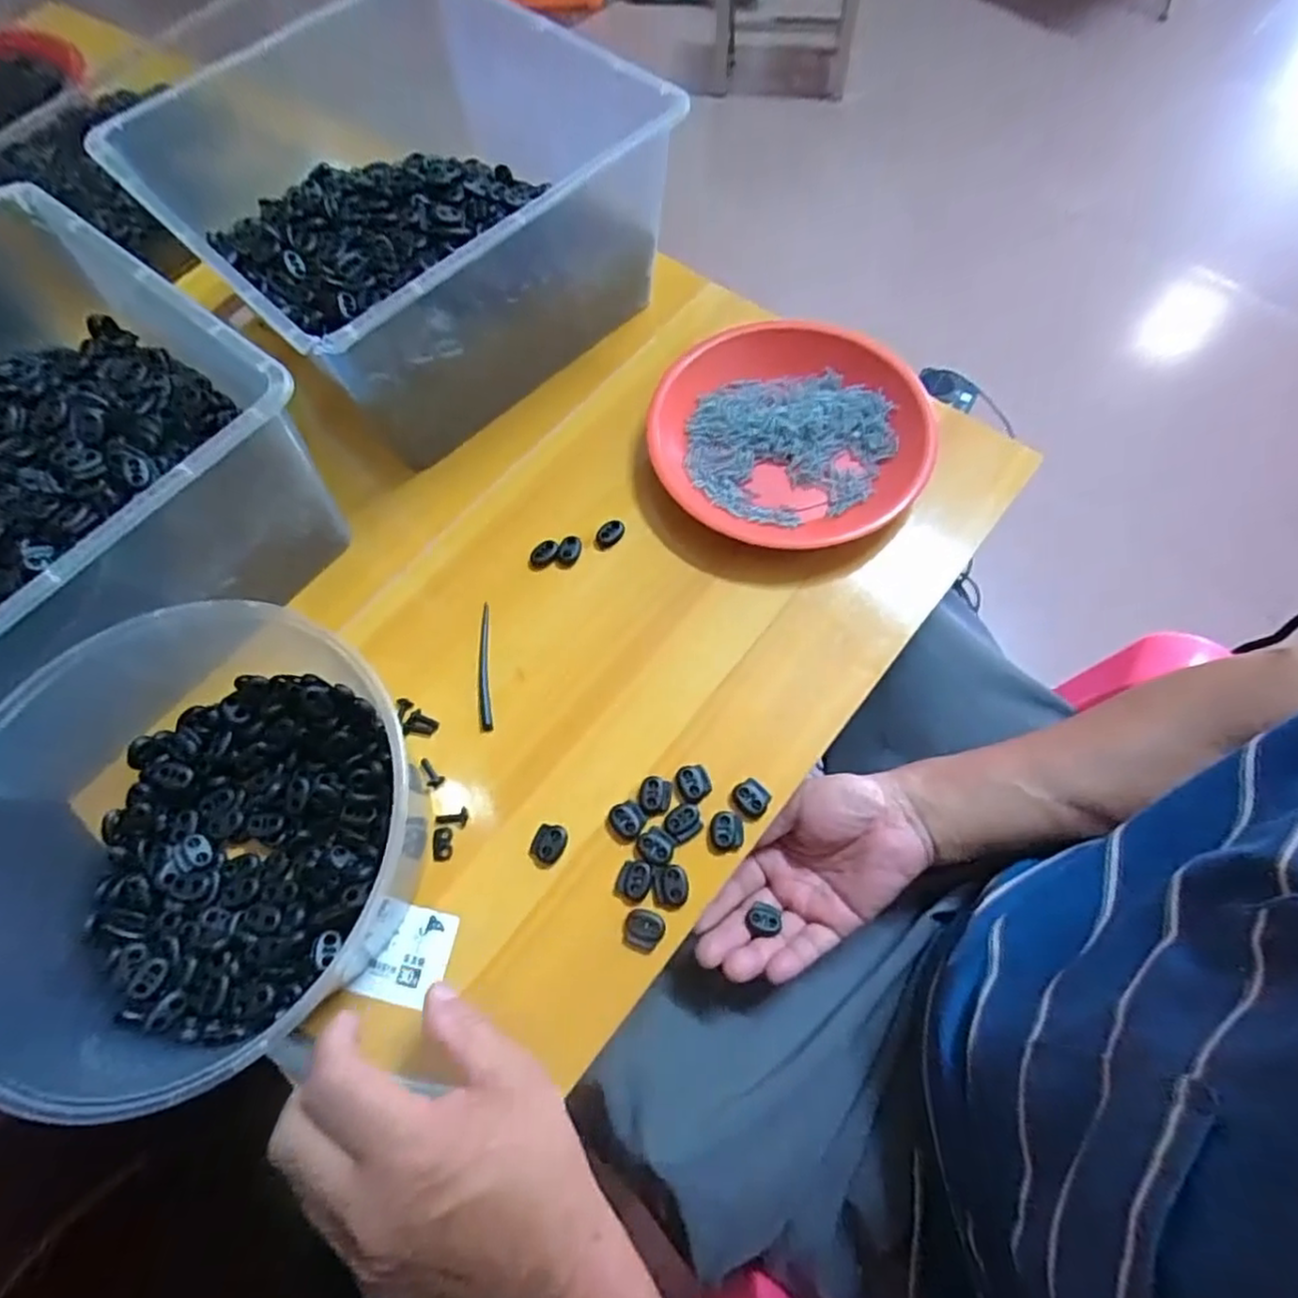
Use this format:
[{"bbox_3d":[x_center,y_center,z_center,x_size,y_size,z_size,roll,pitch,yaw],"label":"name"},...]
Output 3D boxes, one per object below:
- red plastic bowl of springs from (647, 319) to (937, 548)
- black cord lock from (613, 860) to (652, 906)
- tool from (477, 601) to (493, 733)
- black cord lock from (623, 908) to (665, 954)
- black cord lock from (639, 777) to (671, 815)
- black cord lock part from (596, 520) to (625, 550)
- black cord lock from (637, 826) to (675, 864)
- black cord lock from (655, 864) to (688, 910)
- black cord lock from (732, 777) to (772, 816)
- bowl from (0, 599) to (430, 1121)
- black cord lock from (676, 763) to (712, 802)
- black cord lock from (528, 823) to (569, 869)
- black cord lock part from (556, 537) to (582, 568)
[{"bbox_3d":[0.098,-0.154,0.479,0.187,0.027,0.184,4,70,4],"label":"red plastic bowl of springs"},{"bbox_3d":[-0.009,0.132,0.382,0.019,0.005,0.024,19,72,9],"label":"black cord lock"},{"bbox_3d":[-0.108,0.010,0.435,0.010,0.005,0.088,-7,70,0],"label":"tool"},{"bbox_3d":[-0.003,0.156,0.372,0.021,0.005,0.022,18,71,8],"label":"black cord lock"},{"bbox_3d":[0.004,0.087,0.397,0.018,0.004,0.022,8,70,5],"label":"black cord lock"},{"bbox_3d":[-0.027,-0.081,0.472,0.016,0.004,0.023,41,76,15],"label":"black cord lock part"},{"bbox_3d":[0.004,0.113,0.386,0.020,0.004,0.019,39,76,15],"label":"black cord lock"},{"bbox_3d":[0.012,0.133,0.377,0.019,0.004,0.022,0,70,2],"label":"black cord lock"},{"bbox_3d":[0.060,0.087,0.394,0.018,0.004,0.021,-40,73,-12],"label":"black cord lock"},{"bbox_3d":[-0.241,0.105,0.353,0.210,0.099,0.218,-1,67,3],"label":"bowl"},{"bbox_3d":[0.027,0.079,0.399,0.019,0.004,0.021,-12,70,-2],"label":"black cord lock"},{"bbox_3d":[-0.059,0.114,0.390,0.020,0.008,0.025,14,71,7],"label":"black cord lock"},{"bbox_3d":[-0.056,-0.068,0.467,0.015,0.004,0.023,12,71,6],"label":"black cord lock part"}]

